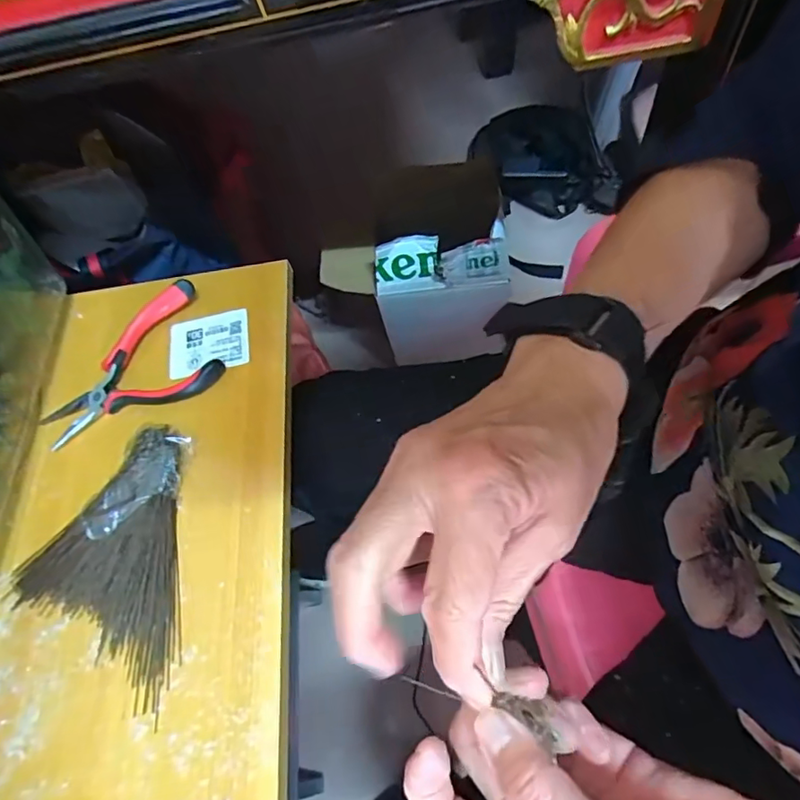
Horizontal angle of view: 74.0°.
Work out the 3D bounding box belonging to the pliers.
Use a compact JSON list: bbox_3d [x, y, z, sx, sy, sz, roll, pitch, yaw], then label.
[{"bbox_3d":[-0.194,-0.026,0.371,0.125,0.018,0.083,-28,63,-5],"label":"pliers"}]

